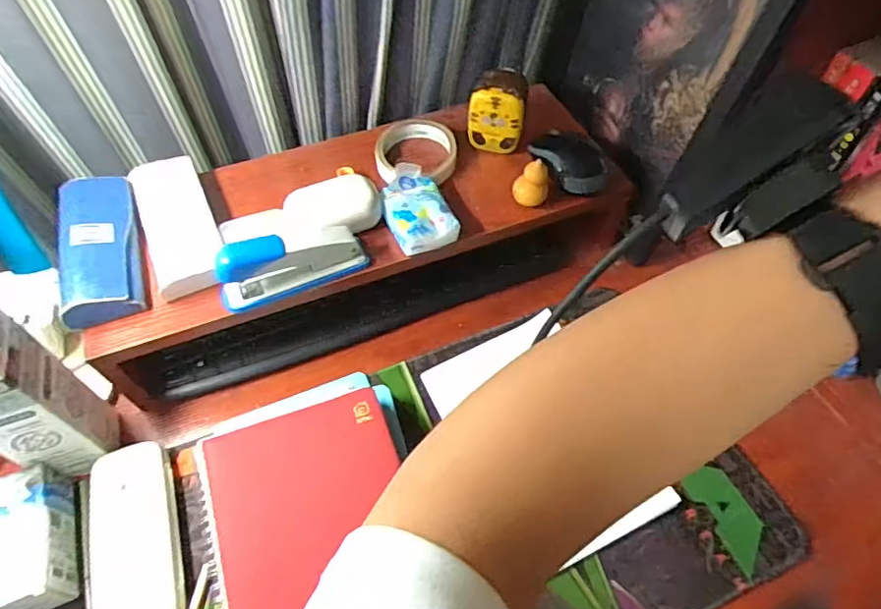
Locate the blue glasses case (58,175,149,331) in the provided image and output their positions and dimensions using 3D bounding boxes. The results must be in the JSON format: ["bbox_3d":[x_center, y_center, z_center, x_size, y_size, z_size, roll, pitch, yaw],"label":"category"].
[{"bbox_3d":[-0.306,-0.055,0.500,0.063,0.039,0.179,-18,57,-12],"label":"blue glasses case"}]

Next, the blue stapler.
[{"bbox_3d":[-0.130,-0.038,0.488,0.124,0.068,0.035,-22,58,-14],"label":"blue stapler"}]

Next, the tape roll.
[{"bbox_3d":[-0.025,-0.160,0.579,0.083,0.017,0.084,0,55,0],"label":"tape roll"}]

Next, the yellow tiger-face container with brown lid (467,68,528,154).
[{"bbox_3d":[0.060,-0.200,0.575,0.055,0.069,0.049,12,56,9],"label":"yellow tiger-face container with brown lid"}]

